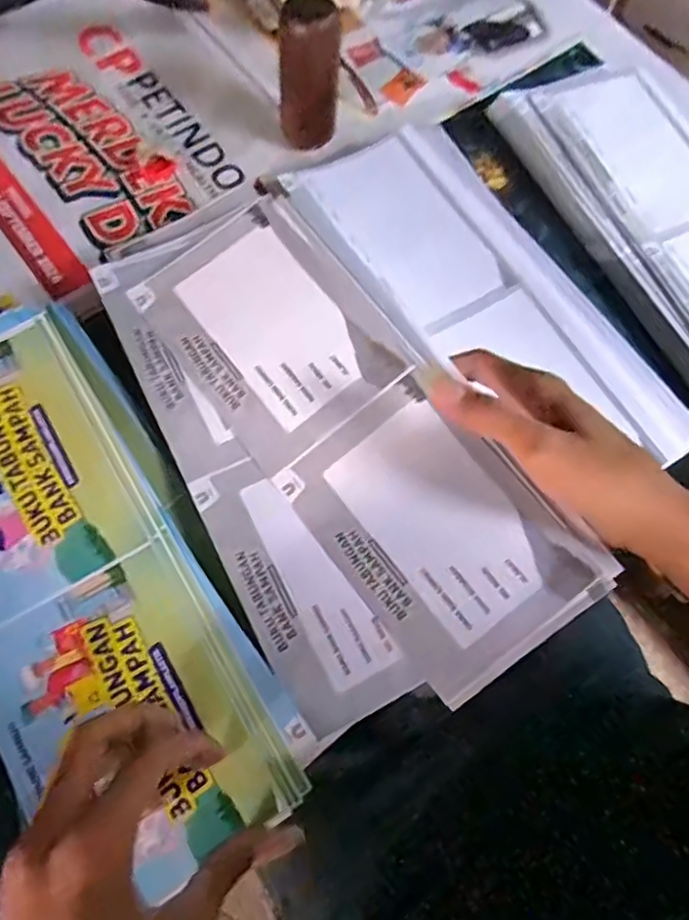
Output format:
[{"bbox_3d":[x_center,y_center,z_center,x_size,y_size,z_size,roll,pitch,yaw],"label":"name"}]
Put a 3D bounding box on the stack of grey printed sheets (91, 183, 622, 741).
[{"bbox_3d":[-0.017,-0.014,0.354,0.162,0.045,0.319,-32,71,-15],"label":"stack of grey printed sheets"}]

